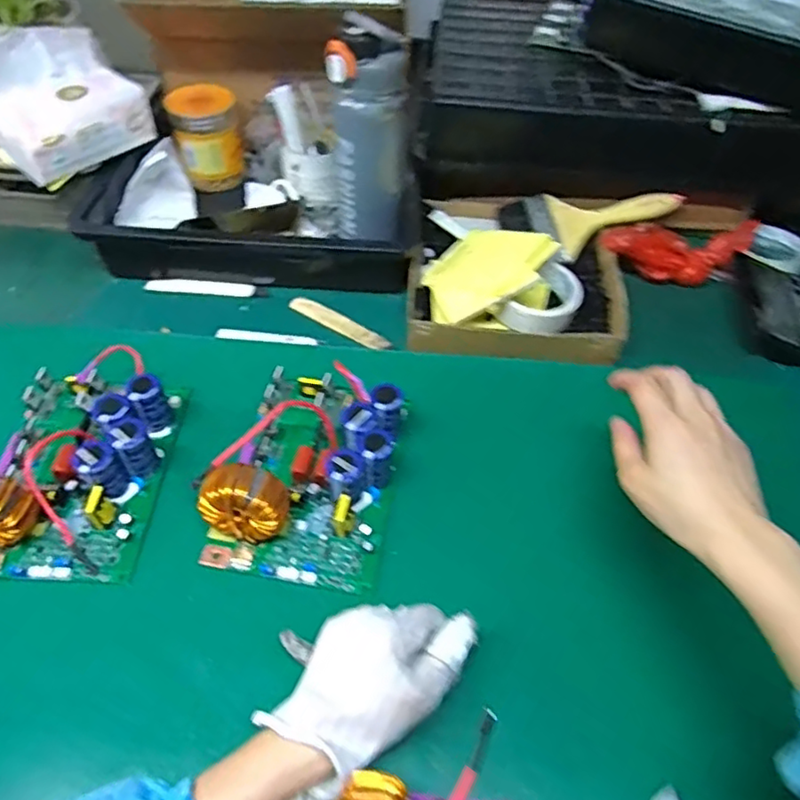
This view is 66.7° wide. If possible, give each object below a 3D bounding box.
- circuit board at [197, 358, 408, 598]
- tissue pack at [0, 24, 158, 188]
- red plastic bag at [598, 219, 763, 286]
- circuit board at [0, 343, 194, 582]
[{"bbox_3d":[-0.071,0.048,0.495,0.137,0.060,0.183,9,52,6],"label":"circuit board"},{"bbox_3d":[-0.353,-0.319,0.642,0.090,0.111,0.151,37,58,25],"label":"tissue pack"},{"bbox_3d":[0.327,-0.172,0.701,0.196,0.062,0.055,-4,51,-17],"label":"red plastic bag"},{"bbox_3d":[-0.266,0.040,0.497,0.137,0.064,0.199,2,52,0],"label":"circuit board"}]

